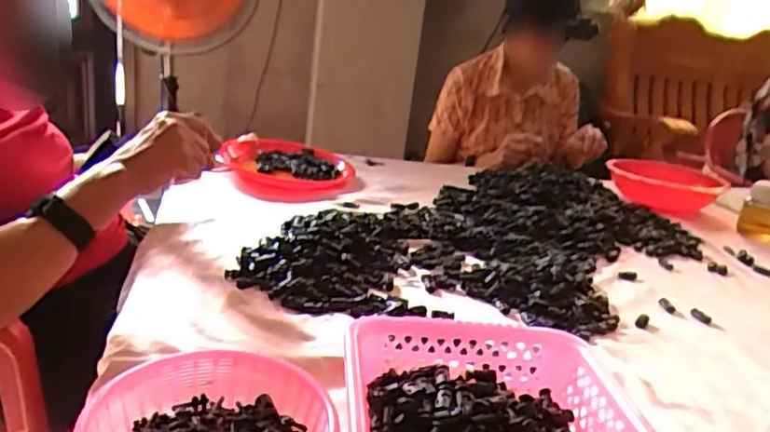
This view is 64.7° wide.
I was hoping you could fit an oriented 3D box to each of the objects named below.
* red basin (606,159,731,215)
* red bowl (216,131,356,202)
[{"bbox_3d":[0.629,-0.077,1.370,0.235,0.071,0.254,18,21,24],"label":"red basin"},{"bbox_3d":[-0.182,-0.091,1.130,0.235,0.054,0.257,5,19,-4],"label":"red bowl"}]

